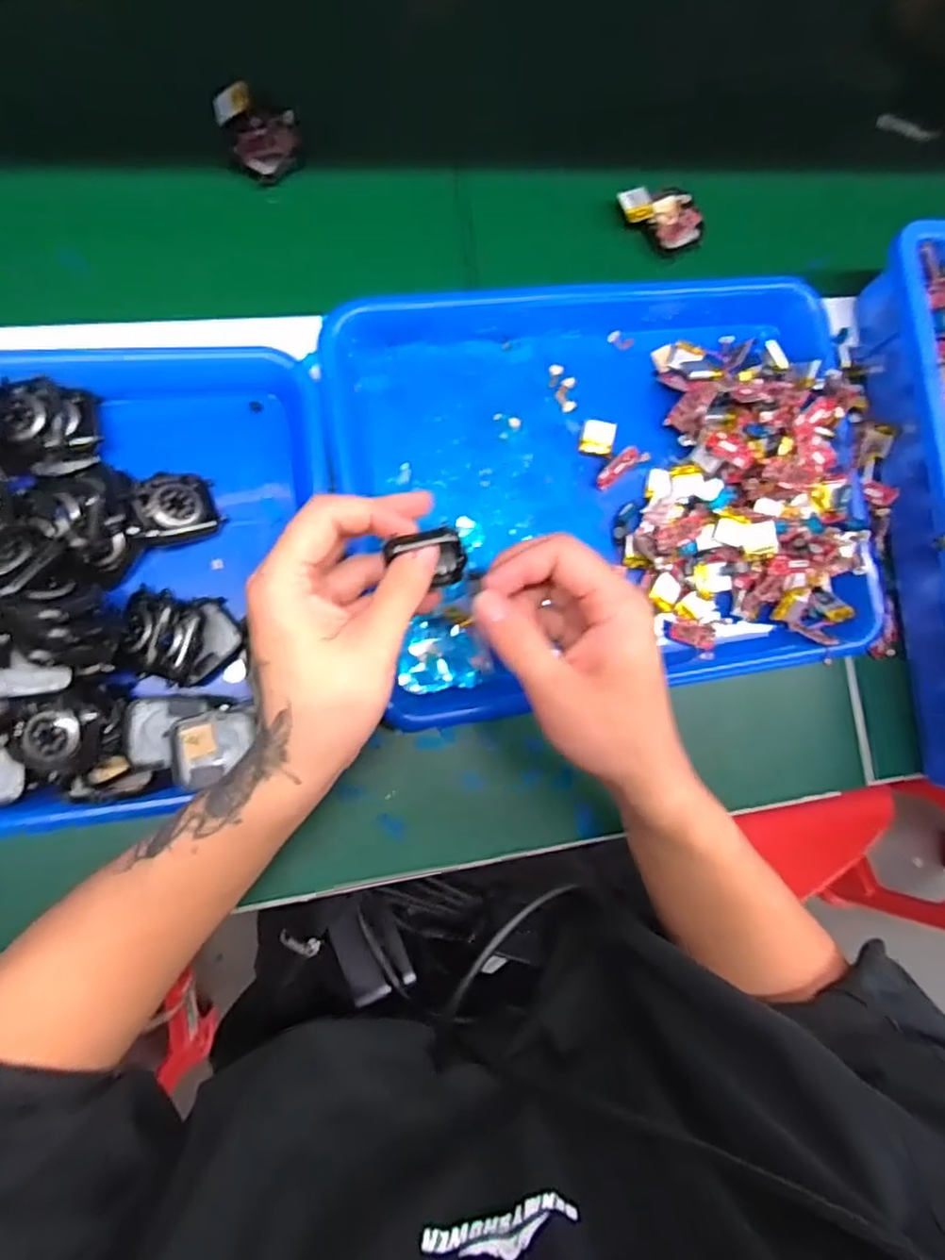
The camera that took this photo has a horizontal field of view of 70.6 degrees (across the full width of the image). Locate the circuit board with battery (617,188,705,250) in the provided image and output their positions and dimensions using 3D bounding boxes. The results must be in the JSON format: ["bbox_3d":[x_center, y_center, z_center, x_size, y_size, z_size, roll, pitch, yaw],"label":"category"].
[{"bbox_3d":[0.130,-0.281,0.456,0.052,0.017,0.045,-19,89,-12],"label":"circuit board with battery"}]

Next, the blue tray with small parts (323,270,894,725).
[{"bbox_3d":[0.086,-0.091,0.412,0.321,0.044,0.253,-9,87,-12],"label":"blue tray with small parts"}]

